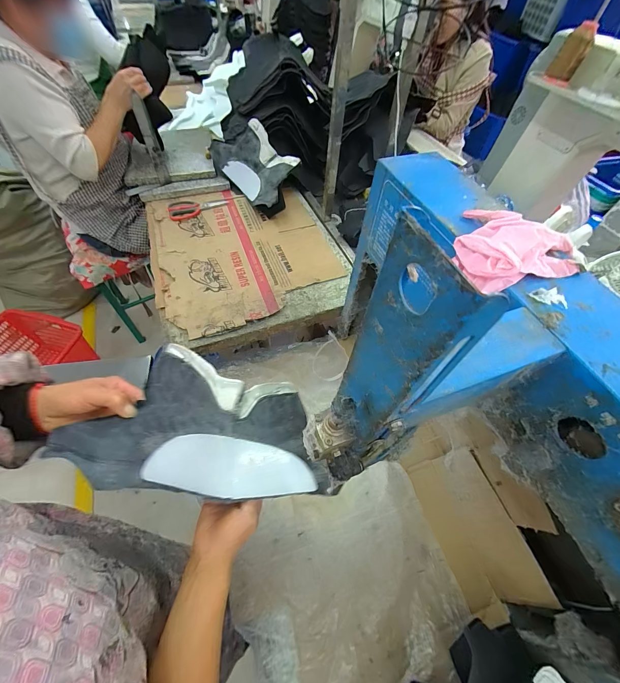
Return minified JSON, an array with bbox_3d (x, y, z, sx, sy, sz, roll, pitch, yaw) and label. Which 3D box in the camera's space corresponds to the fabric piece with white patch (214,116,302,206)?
[{"bbox_3d":[-0.171,-0.578,0.976,0.178,0.145,0.331,-35,65,-24],"label":"fabric piece with white patch"}]

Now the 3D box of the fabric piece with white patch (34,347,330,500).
[{"bbox_3d":[-0.123,0.100,0.405,0.316,0.055,0.201,25,37,-29],"label":"fabric piece with white patch"}]

